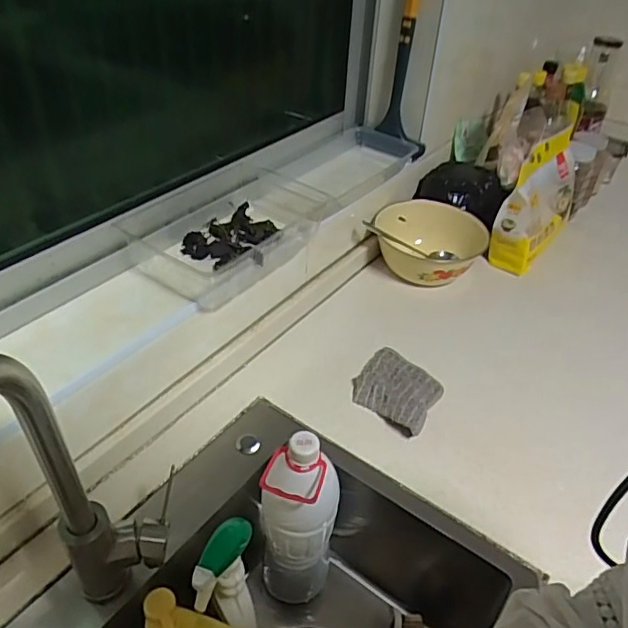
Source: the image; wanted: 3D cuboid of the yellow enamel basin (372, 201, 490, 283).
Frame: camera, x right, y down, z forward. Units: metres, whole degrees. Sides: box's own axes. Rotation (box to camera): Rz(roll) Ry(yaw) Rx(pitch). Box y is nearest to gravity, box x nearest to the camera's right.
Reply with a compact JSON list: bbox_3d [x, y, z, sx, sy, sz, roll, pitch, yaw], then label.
[{"bbox_3d":[0.211,-0.123,1.043,0.207,0.109,0.187,13,41,10],"label":"yellow enamel basin"}]

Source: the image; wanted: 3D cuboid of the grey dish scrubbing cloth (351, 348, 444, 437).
[{"bbox_3d":[0.119,0.103,0.796,0.119,0.034,0.122,26,45,24],"label":"grey dish scrubbing cloth"}]

